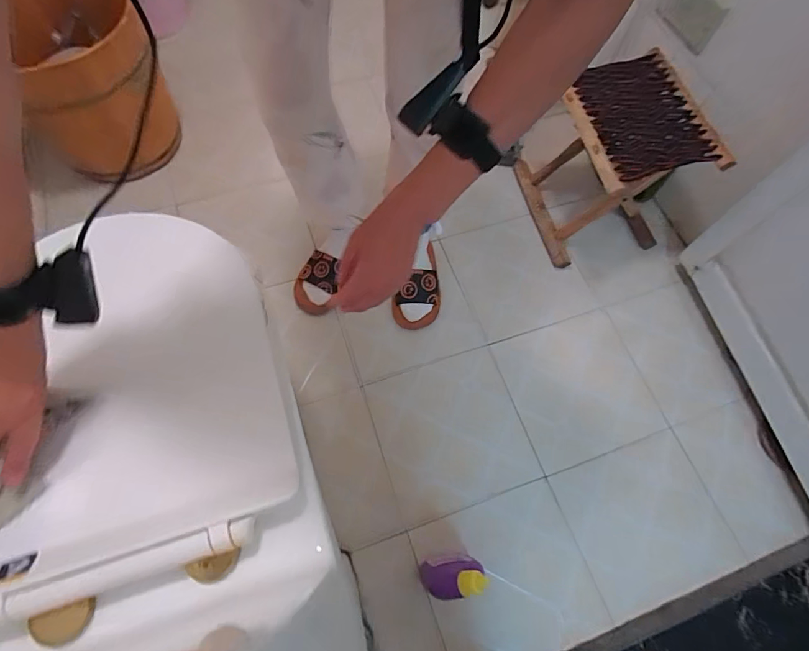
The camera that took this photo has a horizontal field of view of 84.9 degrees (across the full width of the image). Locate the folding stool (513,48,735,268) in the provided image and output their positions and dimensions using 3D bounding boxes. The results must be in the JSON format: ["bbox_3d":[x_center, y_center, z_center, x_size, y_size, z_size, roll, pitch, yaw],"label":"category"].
[{"bbox_3d":[0.448,-0.350,0.985,0.248,0.306,0.305,-12,67,-8],"label":"folding stool"}]

